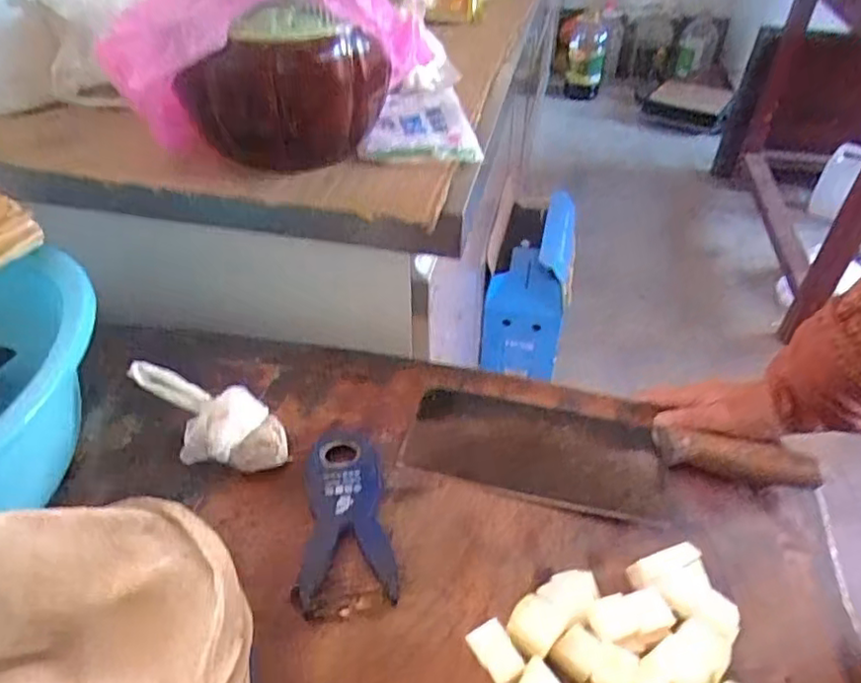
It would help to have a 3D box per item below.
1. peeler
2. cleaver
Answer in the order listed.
[{"bbox_3d":[-0.062,0.125,0.470,0.065,0.013,0.152,-4,42,-5],"label":"peeler"},{"bbox_3d":[0.138,0.090,0.510,0.310,0.019,0.094,5,43,6],"label":"cleaver"}]

